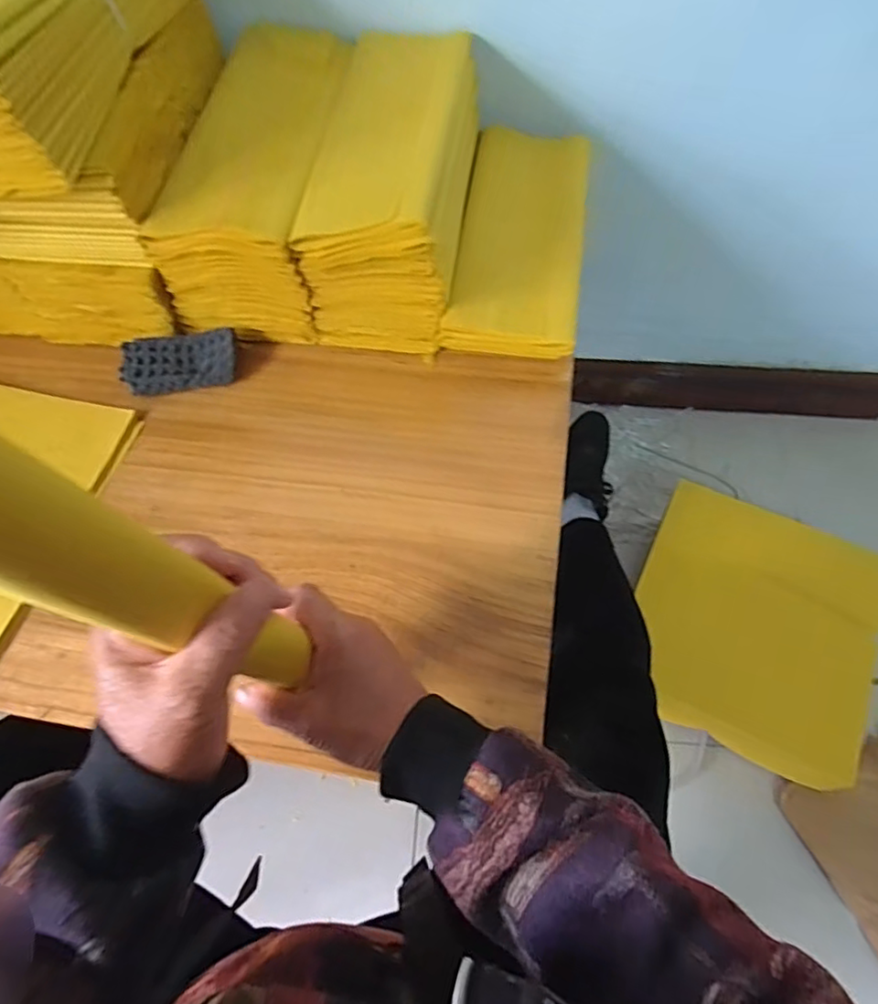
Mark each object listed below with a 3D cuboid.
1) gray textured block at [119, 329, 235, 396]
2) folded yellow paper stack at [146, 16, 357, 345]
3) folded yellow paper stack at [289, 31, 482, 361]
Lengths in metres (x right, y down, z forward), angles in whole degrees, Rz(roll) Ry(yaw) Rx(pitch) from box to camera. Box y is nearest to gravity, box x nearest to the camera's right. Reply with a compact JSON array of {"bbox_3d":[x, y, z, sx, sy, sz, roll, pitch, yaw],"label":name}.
[{"bbox_3d":[-0.248,-0.135,0.565,0.104,0.031,0.053,-12,62,-5],"label":"gray textured block"},{"bbox_3d":[-0.172,-0.335,0.606,0.135,0.120,0.323,5,62,5],"label":"folded yellow paper stack"},{"bbox_3d":[-0.037,-0.322,0.592,0.131,0.138,0.318,6,62,5],"label":"folded yellow paper stack"}]

